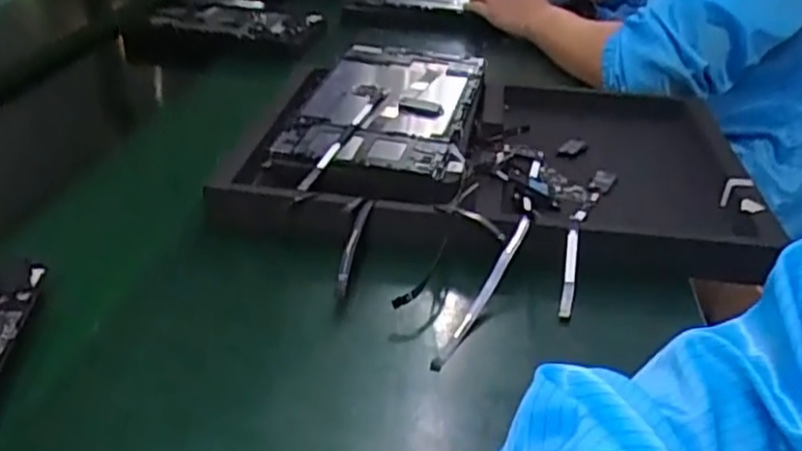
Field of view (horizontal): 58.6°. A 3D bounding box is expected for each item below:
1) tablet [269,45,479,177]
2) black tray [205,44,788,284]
[{"bbox_3d":[-0.013,-0.115,0.698,0.169,0.033,0.256,9,32,6],"label":"tablet"},{"bbox_3d":[0.092,-0.069,0.669,0.452,0.056,0.345,7,31,2],"label":"black tray"}]

